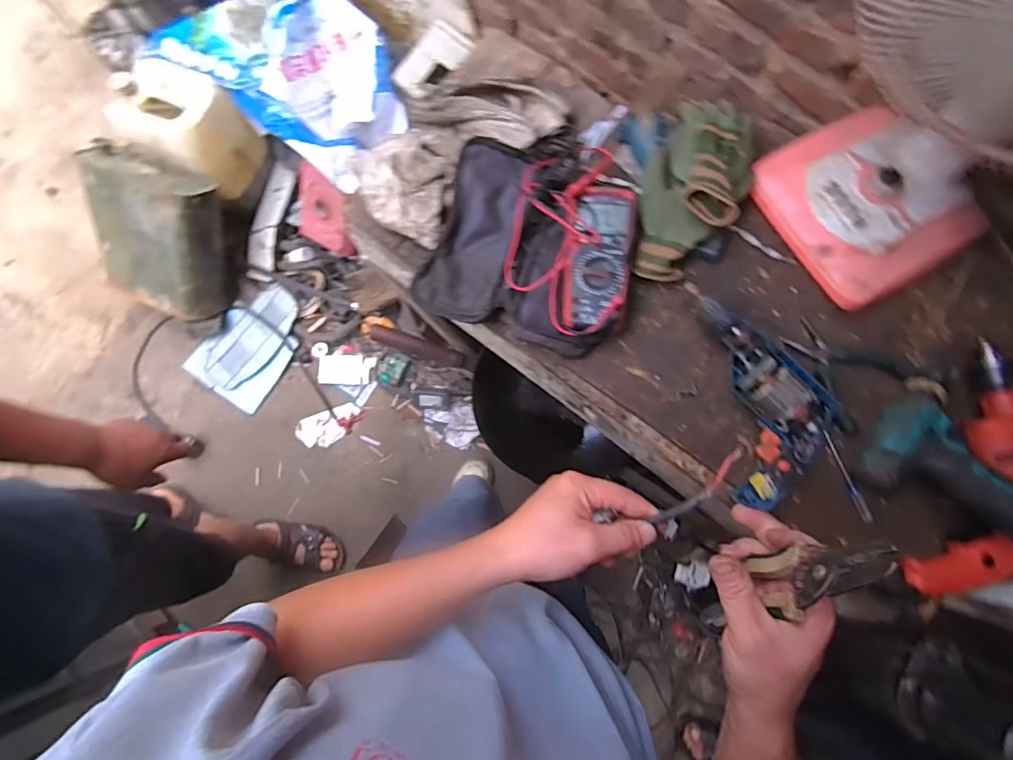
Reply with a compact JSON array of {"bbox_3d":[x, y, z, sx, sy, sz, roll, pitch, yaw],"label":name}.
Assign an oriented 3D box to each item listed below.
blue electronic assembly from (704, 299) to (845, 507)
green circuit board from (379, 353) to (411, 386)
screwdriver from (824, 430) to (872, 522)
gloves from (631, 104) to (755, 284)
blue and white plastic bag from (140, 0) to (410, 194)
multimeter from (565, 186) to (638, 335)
[{"bbox_3d":[0.343,0.021,0.626,0.156,0.050,0.263,-7,79,-2],"label":"blue electronic assembly"},{"bbox_3d":[-0.335,-0.033,1.500,0.084,0.010,0.091,17,96,9],"label":"green circuit board"},{"bbox_3d":[0.428,0.120,0.630,0.011,0.013,0.120,-23,80,-5],"label":"screwdriver"},{"bbox_3d":[0.243,-0.253,0.662,0.131,0.079,0.246,31,80,5],"label":"gloves"},{"bbox_3d":[-0.570,-0.832,1.292,0.712,0.200,0.387,40,81,6],"label":"blue and white plastic bag"},{"bbox_3d":[0.121,-0.153,0.654,0.089,0.041,0.186,7,79,0],"label":"multimeter"}]

